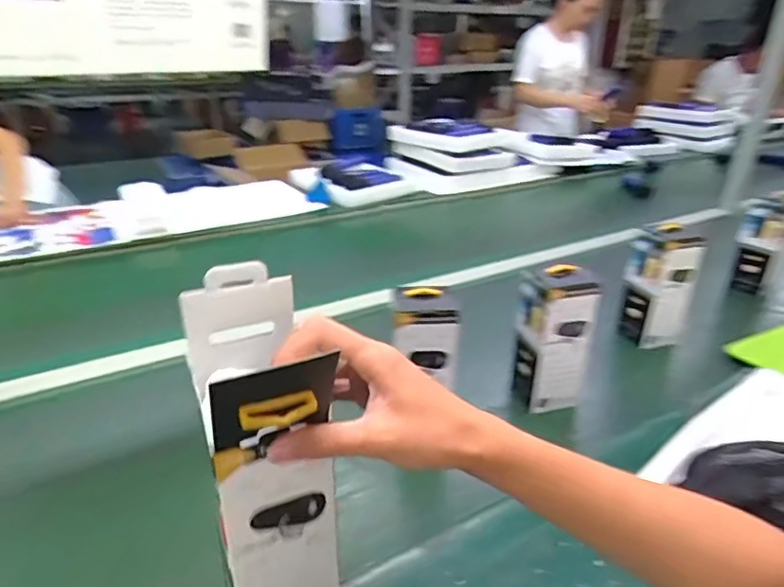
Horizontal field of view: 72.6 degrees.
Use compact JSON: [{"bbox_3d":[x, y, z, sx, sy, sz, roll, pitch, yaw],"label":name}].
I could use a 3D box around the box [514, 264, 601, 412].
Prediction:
[{"bbox_3d":[0.223,0.061,0.743,0.086,0.192,0.071,-4,26,-10],"label":"box"}]

